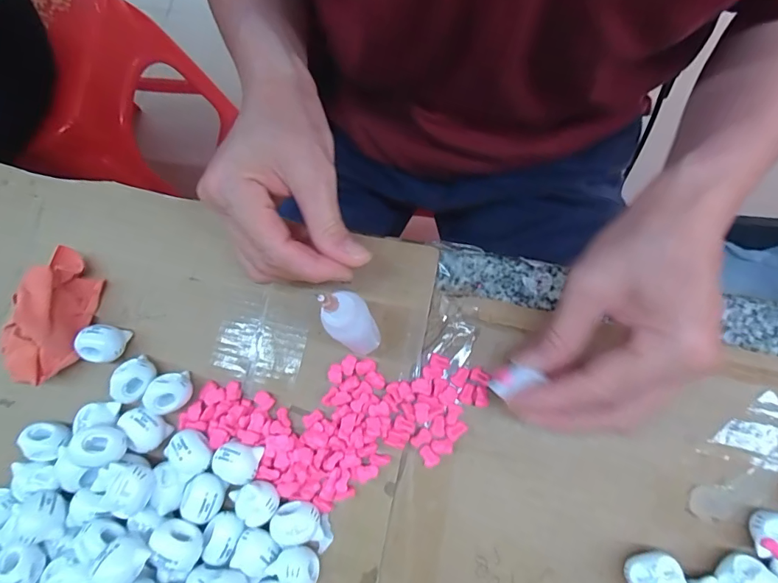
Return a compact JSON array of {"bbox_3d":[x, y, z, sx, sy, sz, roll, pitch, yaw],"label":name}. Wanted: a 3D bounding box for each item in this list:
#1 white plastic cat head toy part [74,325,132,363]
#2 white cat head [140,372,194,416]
[{"bbox_3d":[-0.168,0.031,0.261,0.023,0.019,0.021,-1,79,3],"label":"white plastic cat head toy part"},{"bbox_3d":[-0.125,0.059,0.252,0.027,0.019,0.020,-33,79,-3],"label":"white cat head"}]

